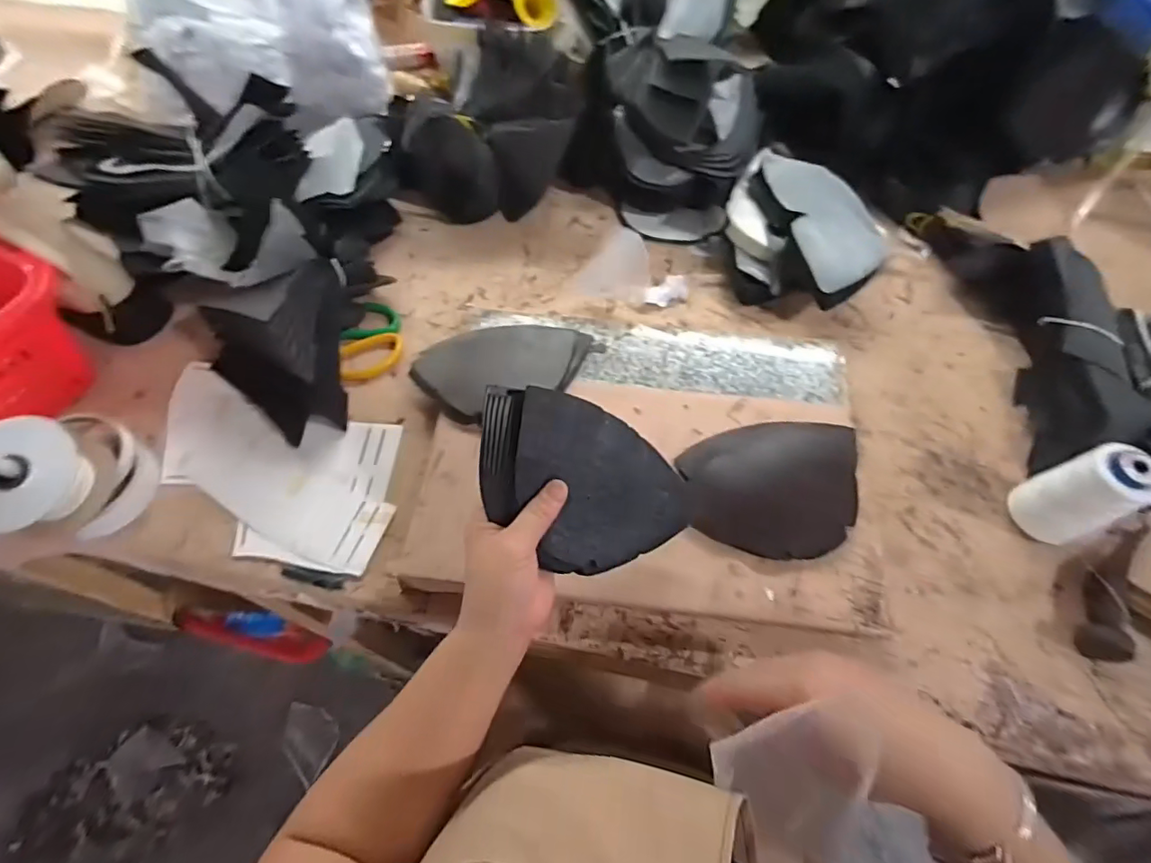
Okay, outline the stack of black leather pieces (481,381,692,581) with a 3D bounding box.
[{"bbox_3d":[0.010,0.042,0.399,0.171,0.019,0.118,14,89,-27],"label":"stack of black leather pieces"}]

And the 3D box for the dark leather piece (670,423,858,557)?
[{"bbox_3d":[0.176,0.044,0.473,0.152,0.031,0.128,-6,60,-3],"label":"dark leather piece"}]

